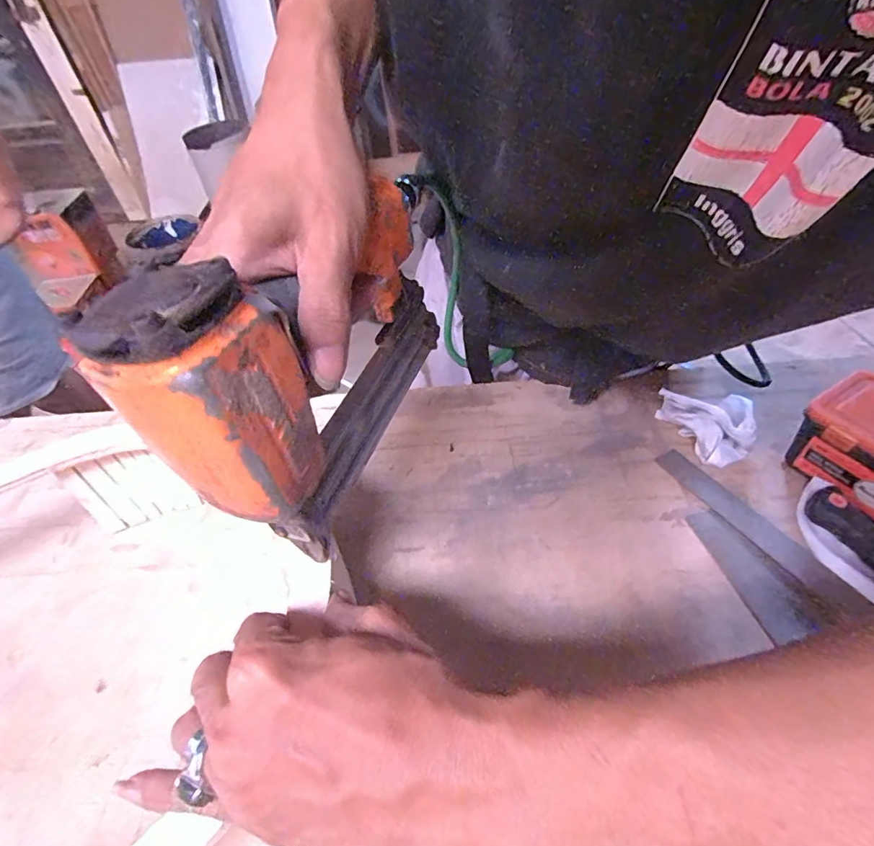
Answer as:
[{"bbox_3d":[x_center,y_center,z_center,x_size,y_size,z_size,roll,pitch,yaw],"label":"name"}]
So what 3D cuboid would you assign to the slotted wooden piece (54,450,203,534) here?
[{"bbox_3d":[-0.255,0.056,0.400,0.074,0.085,0.011,-18,49,-11],"label":"slotted wooden piece"}]

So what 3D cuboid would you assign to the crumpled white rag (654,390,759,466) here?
[{"bbox_3d":[0.249,-0.004,0.437,0.054,0.035,0.076,-18,49,-11],"label":"crumpled white rag"}]

